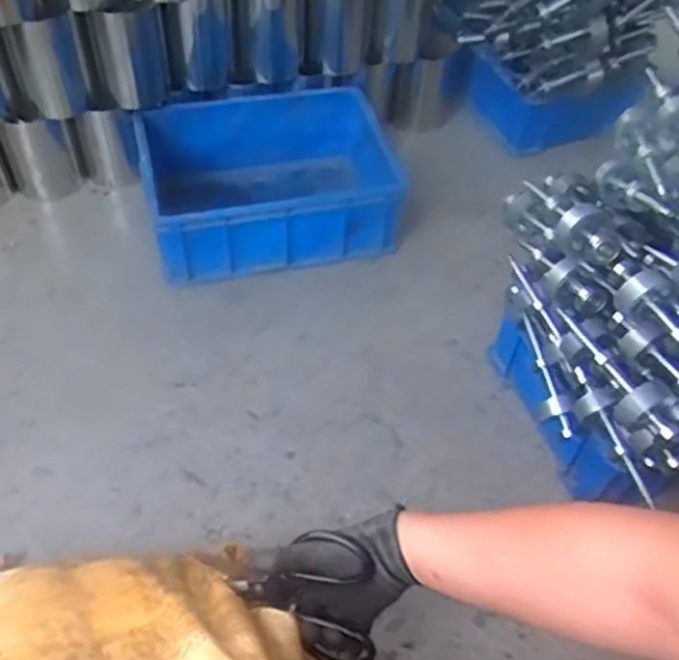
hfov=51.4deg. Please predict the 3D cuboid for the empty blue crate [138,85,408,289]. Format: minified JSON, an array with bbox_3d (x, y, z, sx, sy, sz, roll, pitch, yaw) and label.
[{"bbox_3d":[-0.115,-0.255,1.208,0.406,0.136,0.320,-9,52,-11],"label":"empty blue crate"}]

